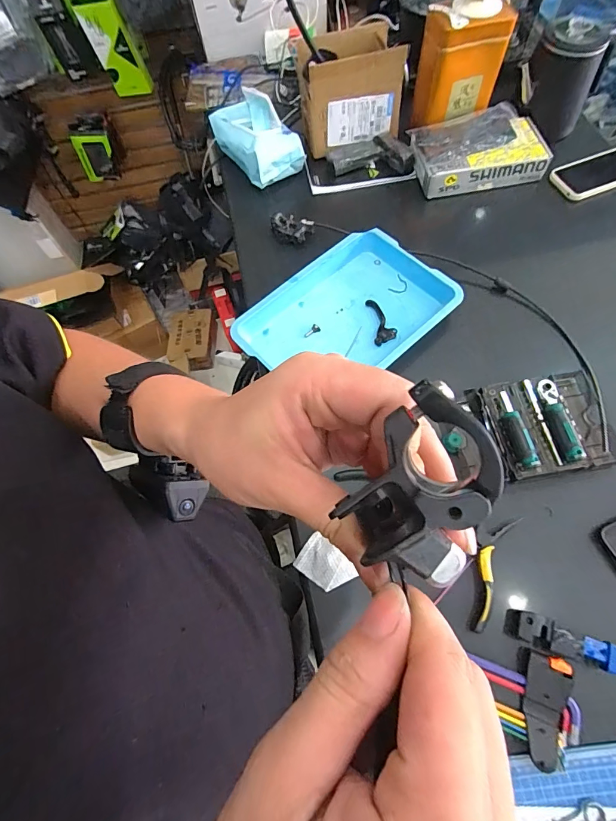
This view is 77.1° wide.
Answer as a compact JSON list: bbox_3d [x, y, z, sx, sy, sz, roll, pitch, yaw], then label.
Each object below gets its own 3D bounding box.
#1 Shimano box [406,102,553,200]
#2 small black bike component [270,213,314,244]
[{"bbox_3d":[0.330,-0.509,0.755,0.244,0.066,0.146,-9,66,-1],"label":"Shimano box"},{"bbox_3d":[-0.029,-0.337,0.715,0.076,0.048,0.028,4,67,5],"label":"small black bike component"}]

